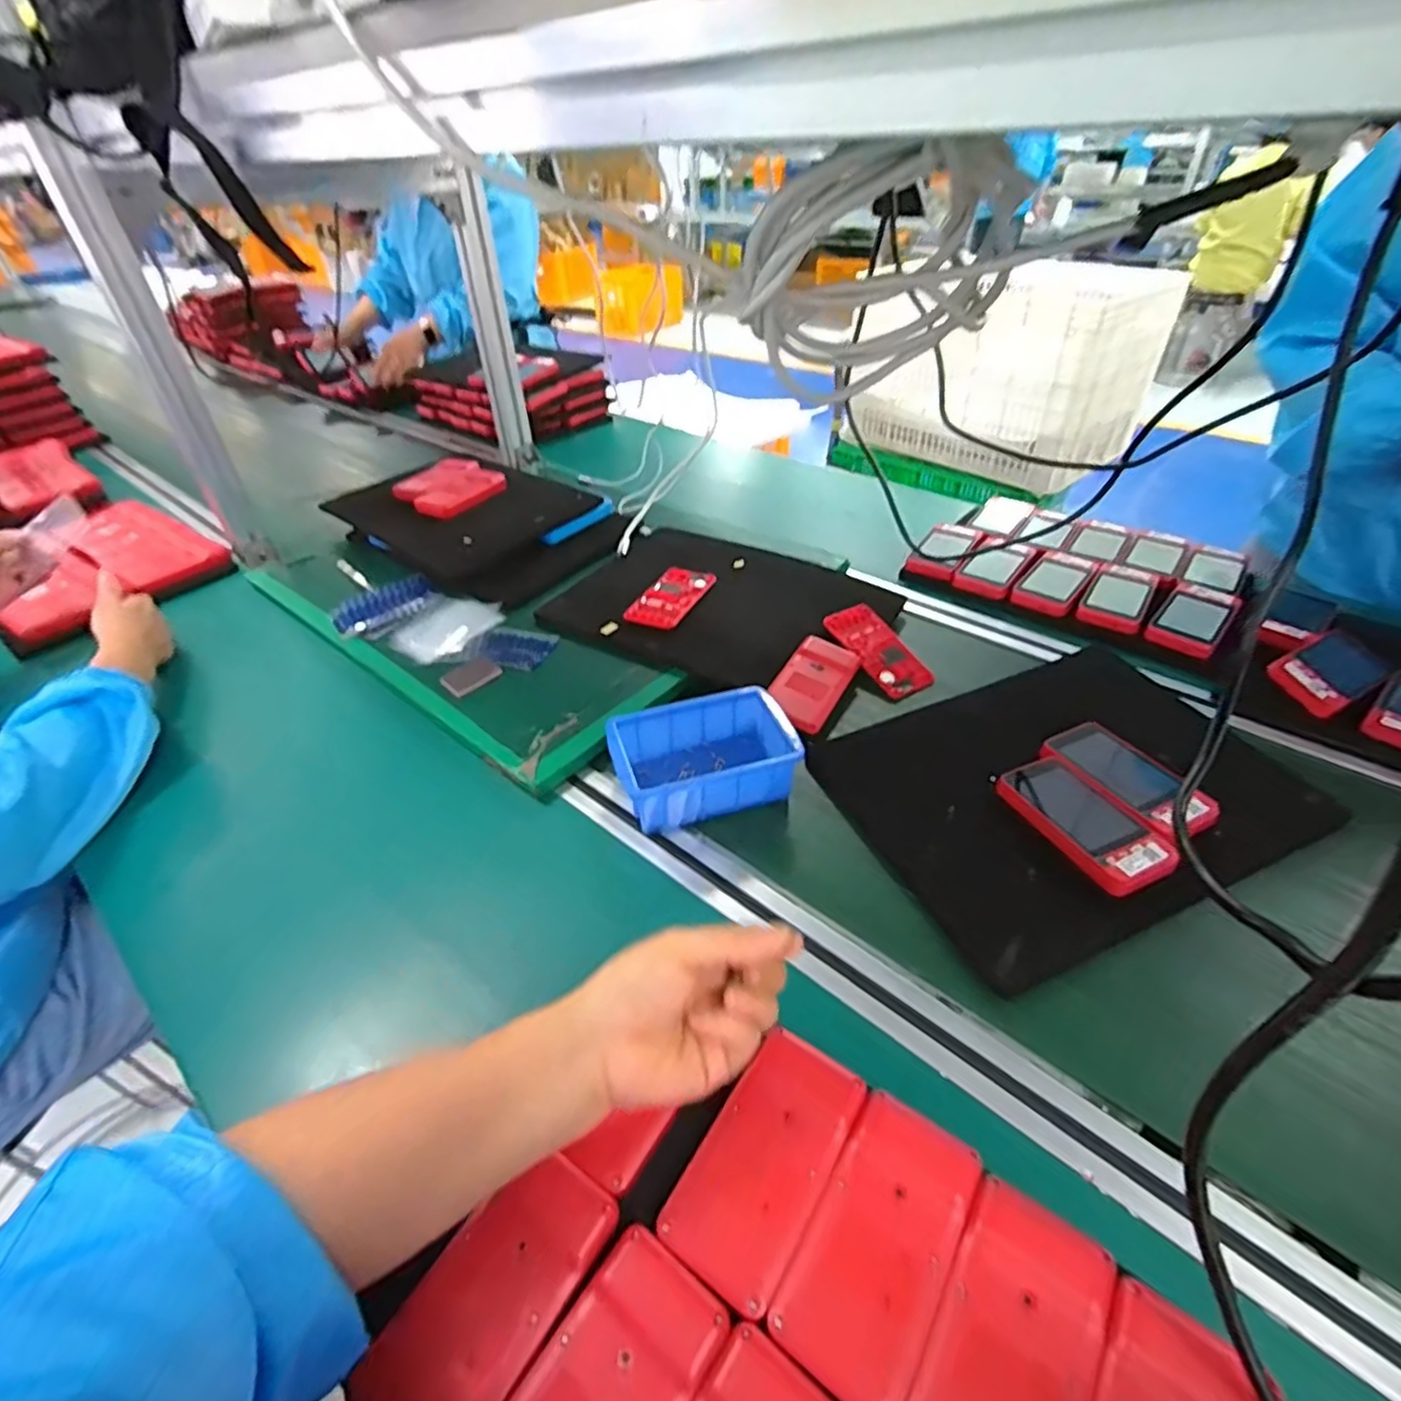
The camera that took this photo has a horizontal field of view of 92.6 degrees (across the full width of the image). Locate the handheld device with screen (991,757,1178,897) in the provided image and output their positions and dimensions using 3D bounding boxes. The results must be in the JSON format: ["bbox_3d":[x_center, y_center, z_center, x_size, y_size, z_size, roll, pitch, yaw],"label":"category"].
[{"bbox_3d":[0.294,0.091,0.514,0.065,0.019,0.122,-18,45,-16],"label":"handheld device with screen"}]

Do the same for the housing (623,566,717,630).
[{"bbox_3d":[-0.031,-0.119,0.757,0.064,0.010,0.126,13,45,17],"label":"housing"}]

